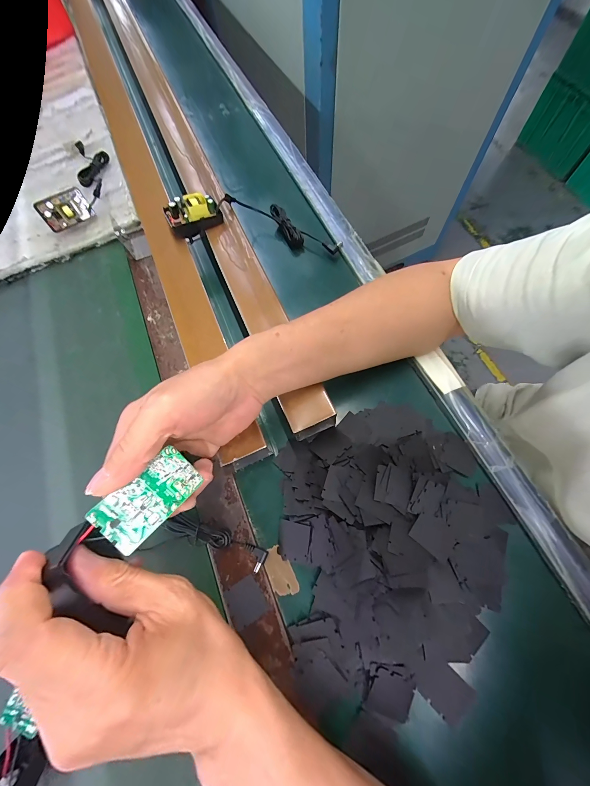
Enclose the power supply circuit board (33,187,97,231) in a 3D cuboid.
[{"bbox_3d":[-0.360,-0.287,0.442,0.071,0.045,0.027,-27,70,-10],"label":"power supply circuit board"}]

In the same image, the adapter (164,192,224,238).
[{"bbox_3d":[-0.137,-0.240,0.377,0.068,0.035,0.041,-33,71,-11],"label":"adapter"}]

